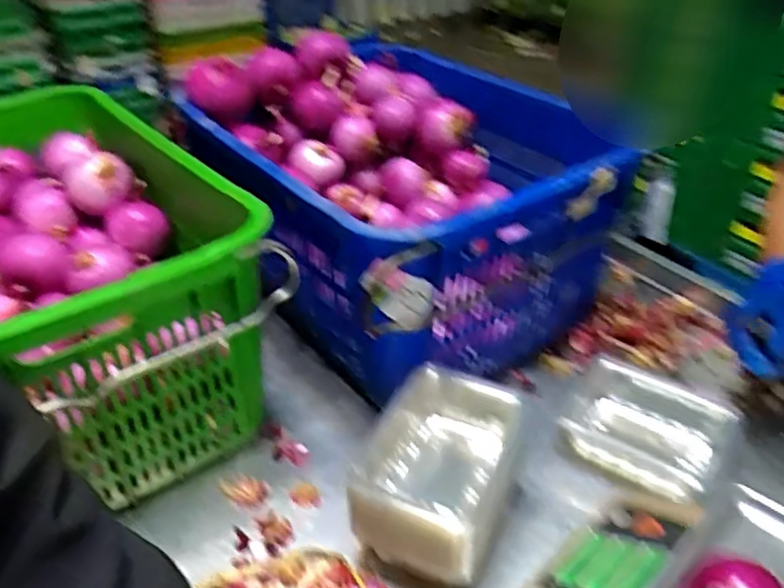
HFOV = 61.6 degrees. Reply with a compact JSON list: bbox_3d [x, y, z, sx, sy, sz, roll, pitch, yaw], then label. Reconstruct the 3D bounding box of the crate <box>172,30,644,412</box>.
[{"bbox_3d":[0.004,-0.115,0.912,0.385,0.320,0.521,-26,41,-31],"label":"crate"}]

